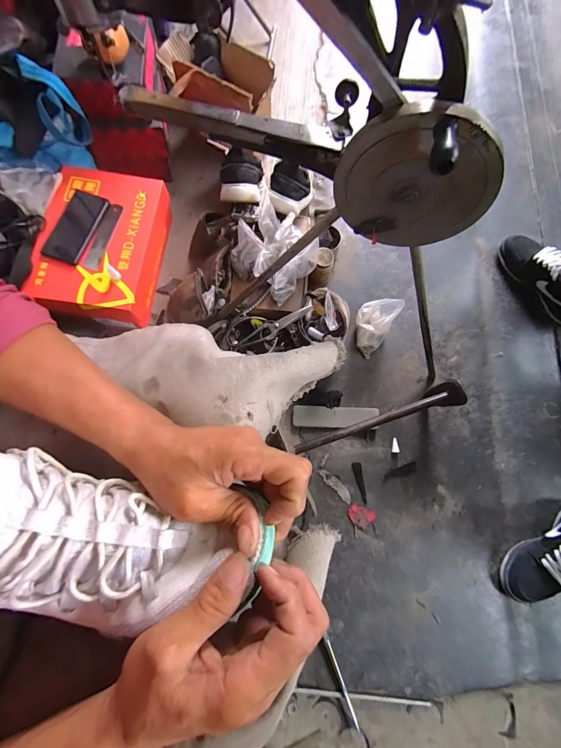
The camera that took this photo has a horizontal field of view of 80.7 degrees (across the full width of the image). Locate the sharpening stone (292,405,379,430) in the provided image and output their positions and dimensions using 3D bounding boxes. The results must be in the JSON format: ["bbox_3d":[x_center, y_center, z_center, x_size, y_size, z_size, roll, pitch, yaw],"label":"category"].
[{"bbox_3d":[0.123,0.098,0.750,0.189,0.021,0.046,3,77,-3],"label":"sharpening stone"}]

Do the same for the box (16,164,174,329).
[{"bbox_3d":[-0.366,-0.257,0.708,0.218,0.124,0.309,4,78,-2],"label":"box"}]

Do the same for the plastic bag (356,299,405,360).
[{"bbox_3d":[0.201,-0.109,0.727,0.082,0.087,0.113,30,78,4],"label":"plastic bag"}]

